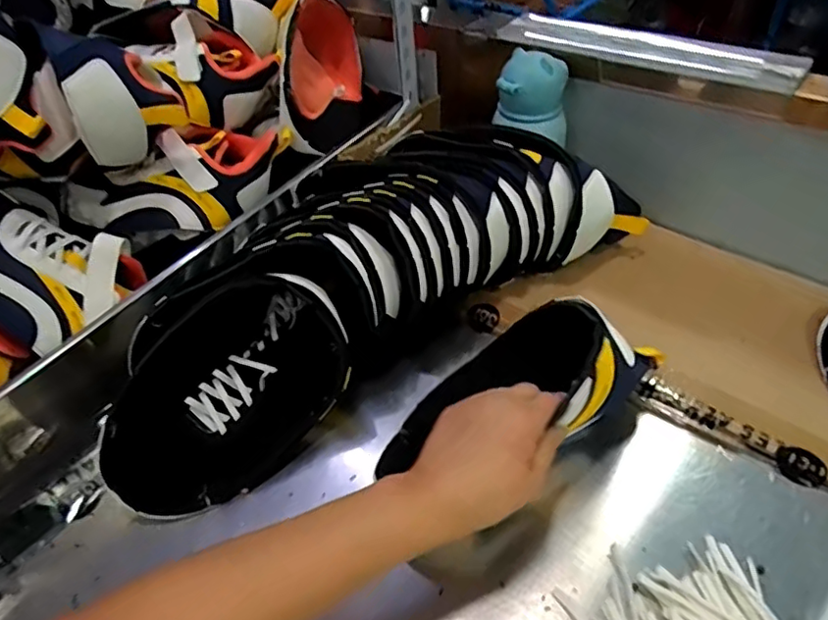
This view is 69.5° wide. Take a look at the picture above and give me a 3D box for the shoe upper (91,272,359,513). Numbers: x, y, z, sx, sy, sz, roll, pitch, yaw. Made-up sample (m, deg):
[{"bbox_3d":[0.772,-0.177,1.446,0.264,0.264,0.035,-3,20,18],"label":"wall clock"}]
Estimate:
[{"bbox_3d":[-0.144,0.064,0.501,0.118,0.122,0.231,24,54,28],"label":"shoe upper"}]

